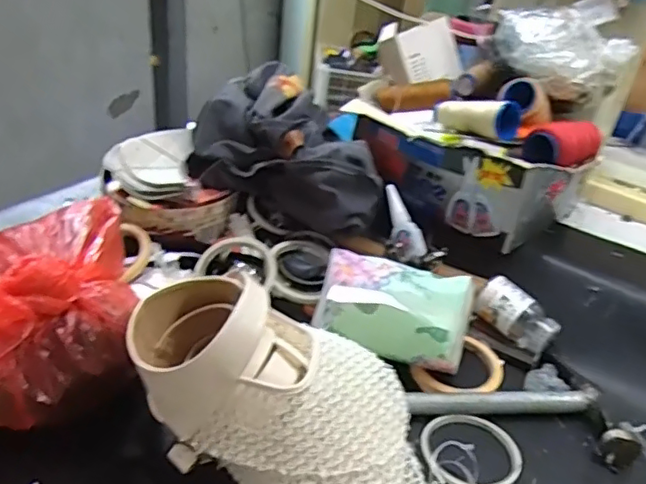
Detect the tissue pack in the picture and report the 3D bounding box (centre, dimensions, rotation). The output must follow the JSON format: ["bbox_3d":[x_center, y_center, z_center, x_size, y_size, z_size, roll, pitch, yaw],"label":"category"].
[{"bbox_3d":[0.073,0.066,0.596,0.150,0.073,0.079,13,33,10],"label":"tissue pack"}]

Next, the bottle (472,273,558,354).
[{"bbox_3d":[0.212,0.081,0.651,0.088,0.050,0.037,43,5,16],"label":"bottle"}]

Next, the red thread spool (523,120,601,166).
[{"bbox_3d":[0.275,-0.115,0.668,0.114,0.040,0.047,-20,41,-35],"label":"red thread spool"}]

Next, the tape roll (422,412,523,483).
[{"bbox_3d":[0.133,0.186,0.527,0.089,0.012,0.081,5,33,-3],"label":"tape roll"}]

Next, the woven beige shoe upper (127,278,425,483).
[{"bbox_3d":[-0.031,0.119,0.474,0.248,0.140,0.150,19,35,19],"label":"woven beige shoe upper"}]

